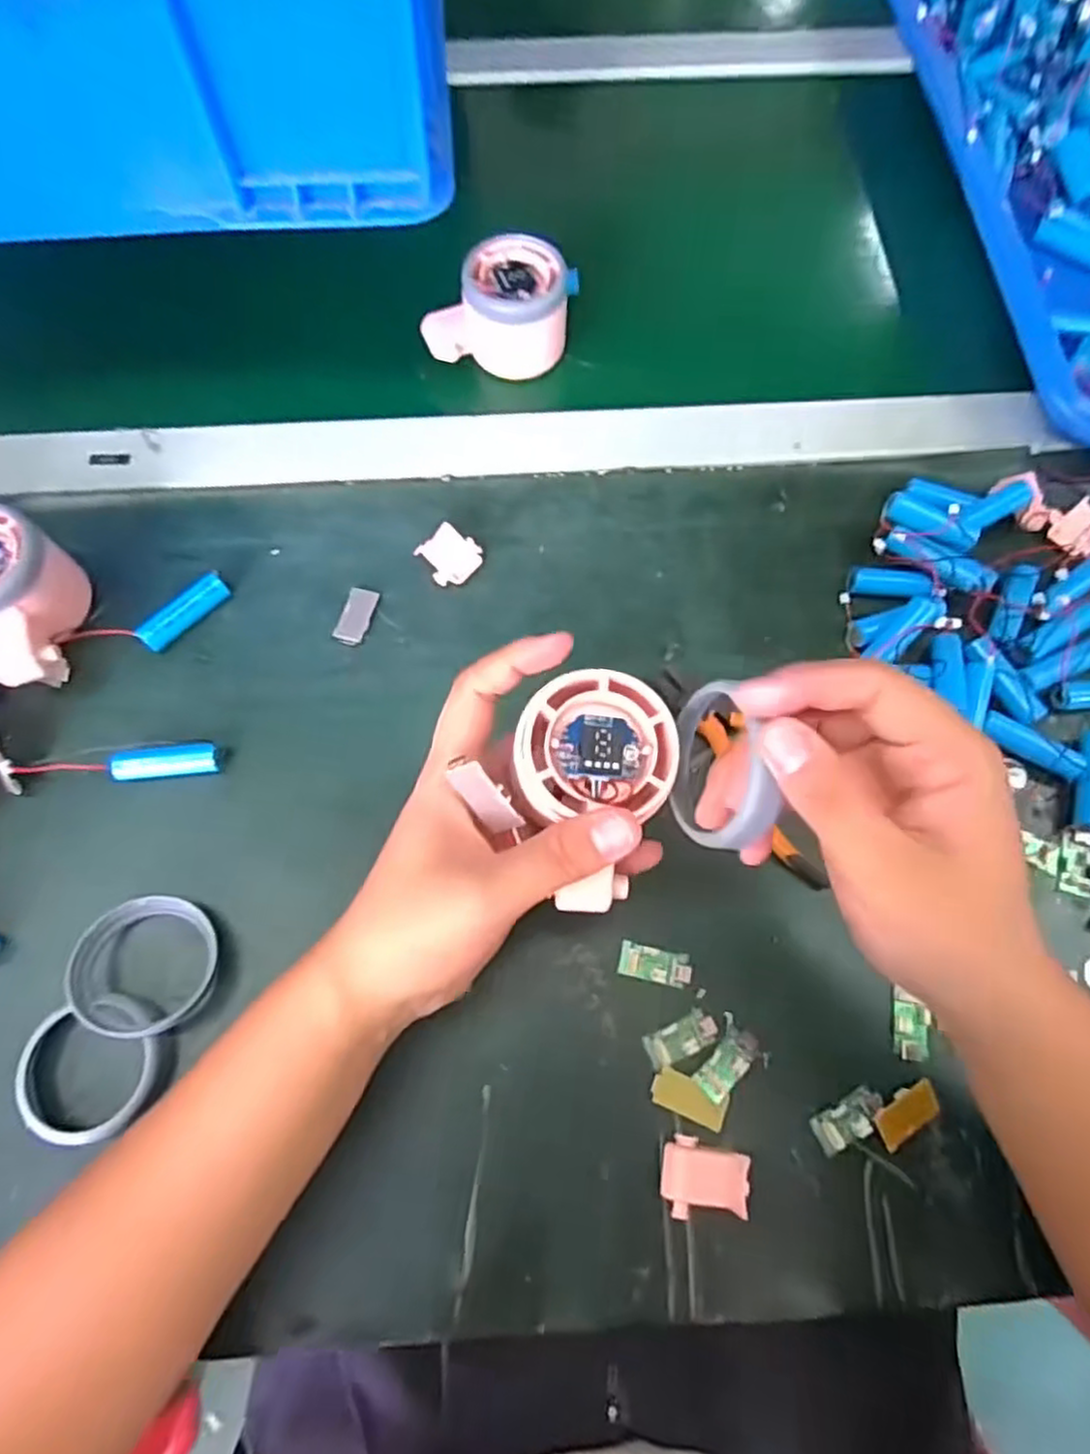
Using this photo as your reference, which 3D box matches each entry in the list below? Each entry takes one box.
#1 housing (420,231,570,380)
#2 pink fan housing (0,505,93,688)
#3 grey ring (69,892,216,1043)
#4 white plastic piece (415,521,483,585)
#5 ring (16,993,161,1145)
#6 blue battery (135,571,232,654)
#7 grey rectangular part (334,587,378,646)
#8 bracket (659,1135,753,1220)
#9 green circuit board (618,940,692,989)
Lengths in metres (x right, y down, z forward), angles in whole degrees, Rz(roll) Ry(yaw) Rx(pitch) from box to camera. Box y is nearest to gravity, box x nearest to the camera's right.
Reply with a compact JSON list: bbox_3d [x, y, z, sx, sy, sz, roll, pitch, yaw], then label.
[{"bbox_3d":[-0.028,-0.245,0.419,0.080,0.044,0.056,-1,72,-1],"label":"housing"},{"bbox_3d":[-0.259,-0.065,0.353,0.081,0.047,0.060,42,76,12],"label":"pink fan housing"},{"bbox_3d":[-0.174,0.104,0.313,0.056,0.018,0.060,0,72,-1],"label":"grey ring"},{"bbox_3d":[-0.052,-0.093,0.387,0.031,0.010,0.030,43,76,12],"label":"white plastic piece"},{"bbox_3d":[-0.192,0.144,0.302,0.058,0.016,0.055,0,72,-1],"label":"ring"},{"bbox_3d":[-0.187,-0.059,0.372,0.050,0.014,0.012,-40,77,-13],"label":"blue battery"},{"bbox_3d":[-0.100,-0.059,0.380,0.015,0.004,0.032,15,72,4],"label":"grey rectangular part"},{"bbox_3d":[0.064,0.184,0.288,0.032,0.014,0.029,11,72,3],"label":"bracket"},{"bbox_3d":[0.050,0.108,0.324,0.031,0.005,0.015,13,72,4],"label":"green circuit board"}]

